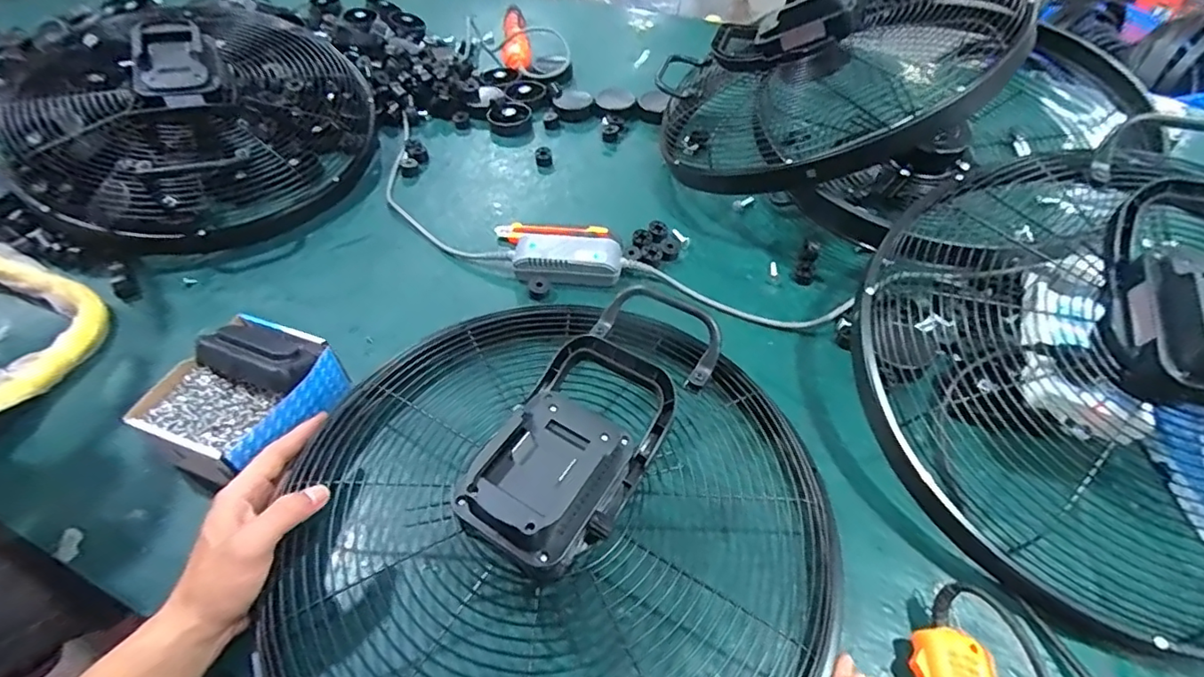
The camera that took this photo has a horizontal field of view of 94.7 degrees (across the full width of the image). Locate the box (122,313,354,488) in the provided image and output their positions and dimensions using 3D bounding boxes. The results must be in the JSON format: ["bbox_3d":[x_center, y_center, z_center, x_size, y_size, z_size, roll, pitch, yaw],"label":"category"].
[{"bbox_3d":[-0.326,0.052,0.503,0.118,0.072,0.138,17,53,14],"label":"box"}]

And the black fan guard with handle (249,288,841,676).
[{"bbox_3d":[-0.024,0.123,0.428,0.377,0.130,0.390,0,48,0],"label":"black fan guard with handle"}]

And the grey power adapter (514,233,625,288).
[{"bbox_3d":[-0.040,-0.098,0.667,0.126,0.031,0.067,-1,51,-1],"label":"grey power adapter"}]

